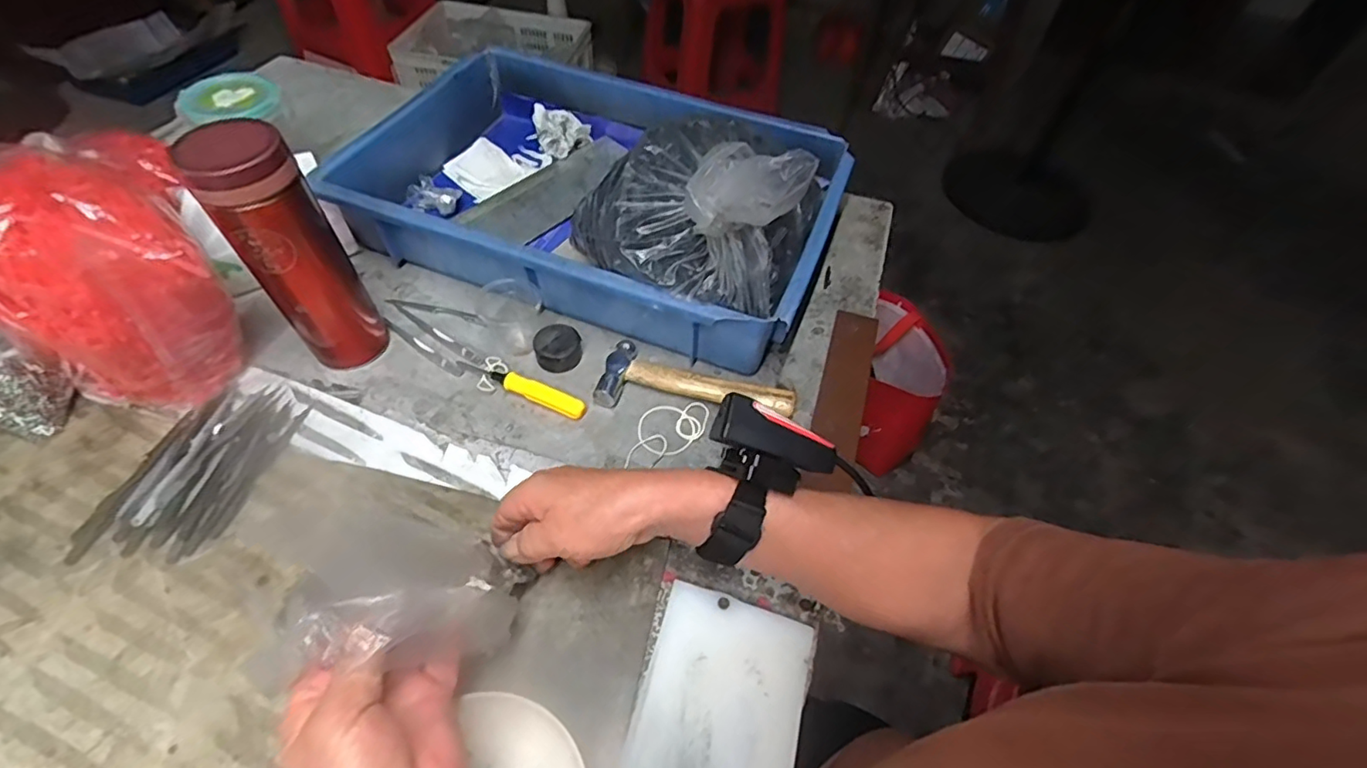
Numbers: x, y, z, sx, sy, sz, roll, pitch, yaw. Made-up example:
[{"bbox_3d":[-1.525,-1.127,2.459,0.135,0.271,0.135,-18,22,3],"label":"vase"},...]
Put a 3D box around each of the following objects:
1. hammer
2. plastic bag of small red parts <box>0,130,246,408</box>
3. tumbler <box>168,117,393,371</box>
[{"bbox_3d":[0.011,-0.004,0.481,0.156,0.021,0.060,6,53,0],"label":"hammer"},{"bbox_3d":[-0.405,-0.063,0.415,0.172,0.147,0.121,31,57,18],"label":"plastic bag of small red parts"},{"bbox_3d":[-0.278,-0.093,0.424,0.063,0.188,0.063,2,53,-3],"label":"tumbler"}]

